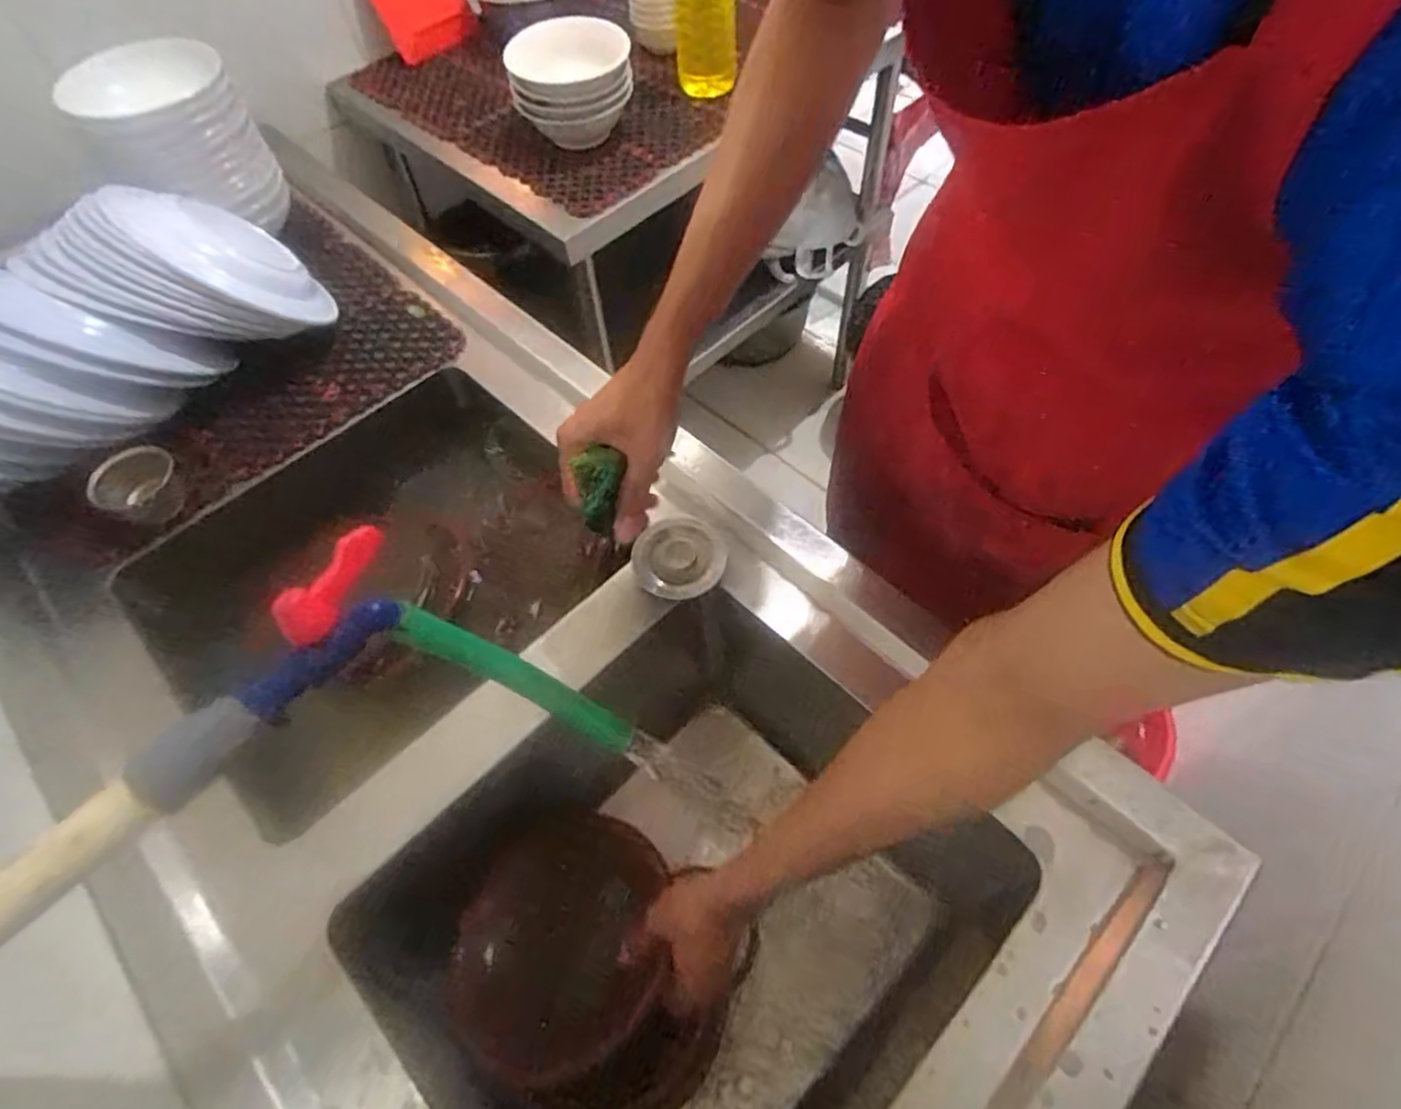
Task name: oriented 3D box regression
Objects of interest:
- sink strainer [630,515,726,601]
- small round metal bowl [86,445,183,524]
[{"bbox_3d":[-0.019,0.000,0.643,0.081,0.013,0.077,-1,59,2],"label":"sink strainer"},{"bbox_3d":[-0.551,-0.066,0.698,0.067,0.047,0.073,-1,59,2],"label":"small round metal bowl"}]

